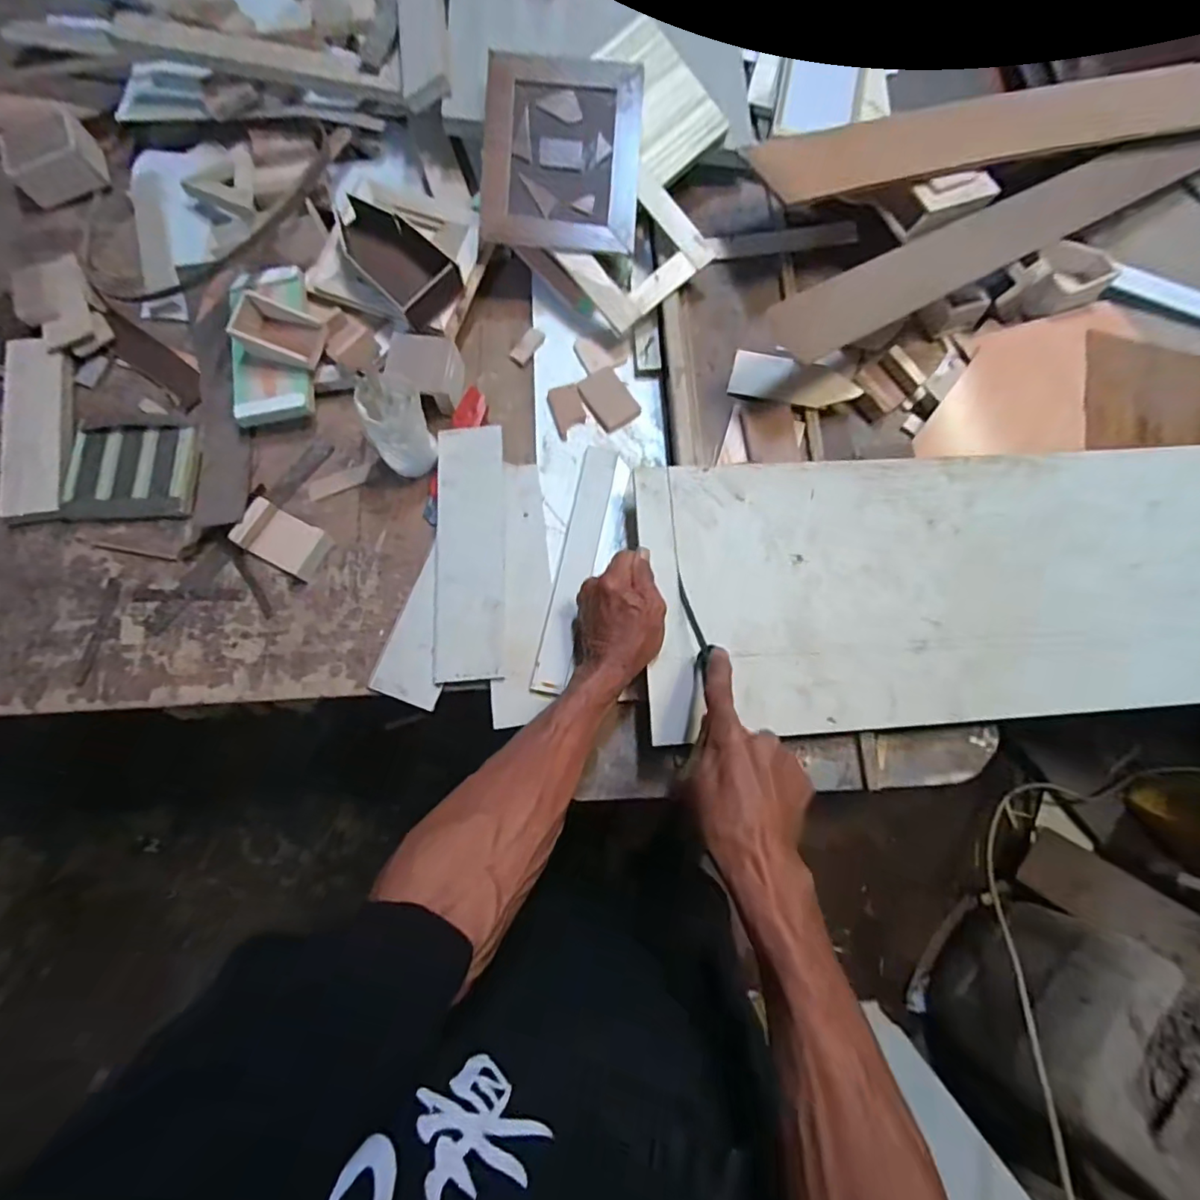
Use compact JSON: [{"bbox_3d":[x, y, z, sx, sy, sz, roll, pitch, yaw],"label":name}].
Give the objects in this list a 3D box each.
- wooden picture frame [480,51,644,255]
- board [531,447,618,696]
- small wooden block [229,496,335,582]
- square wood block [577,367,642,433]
[{"bbox_3d":[-0.038,-0.466,0.579,0.160,0.013,0.183,4,93,-5],"label":"wooden picture frame"},{"bbox_3d":[-0.023,-0.036,0.554,0.034,0.004,0.260,12,73,1],"label":"board"},{"bbox_3d":[-0.314,-0.060,0.551,0.084,0.027,0.052,26,78,7],"label":"small wooden block"},{"bbox_3d":[0.009,-0.217,0.600,0.048,0.007,0.067,-33,78,-7],"label":"square wood block"}]

